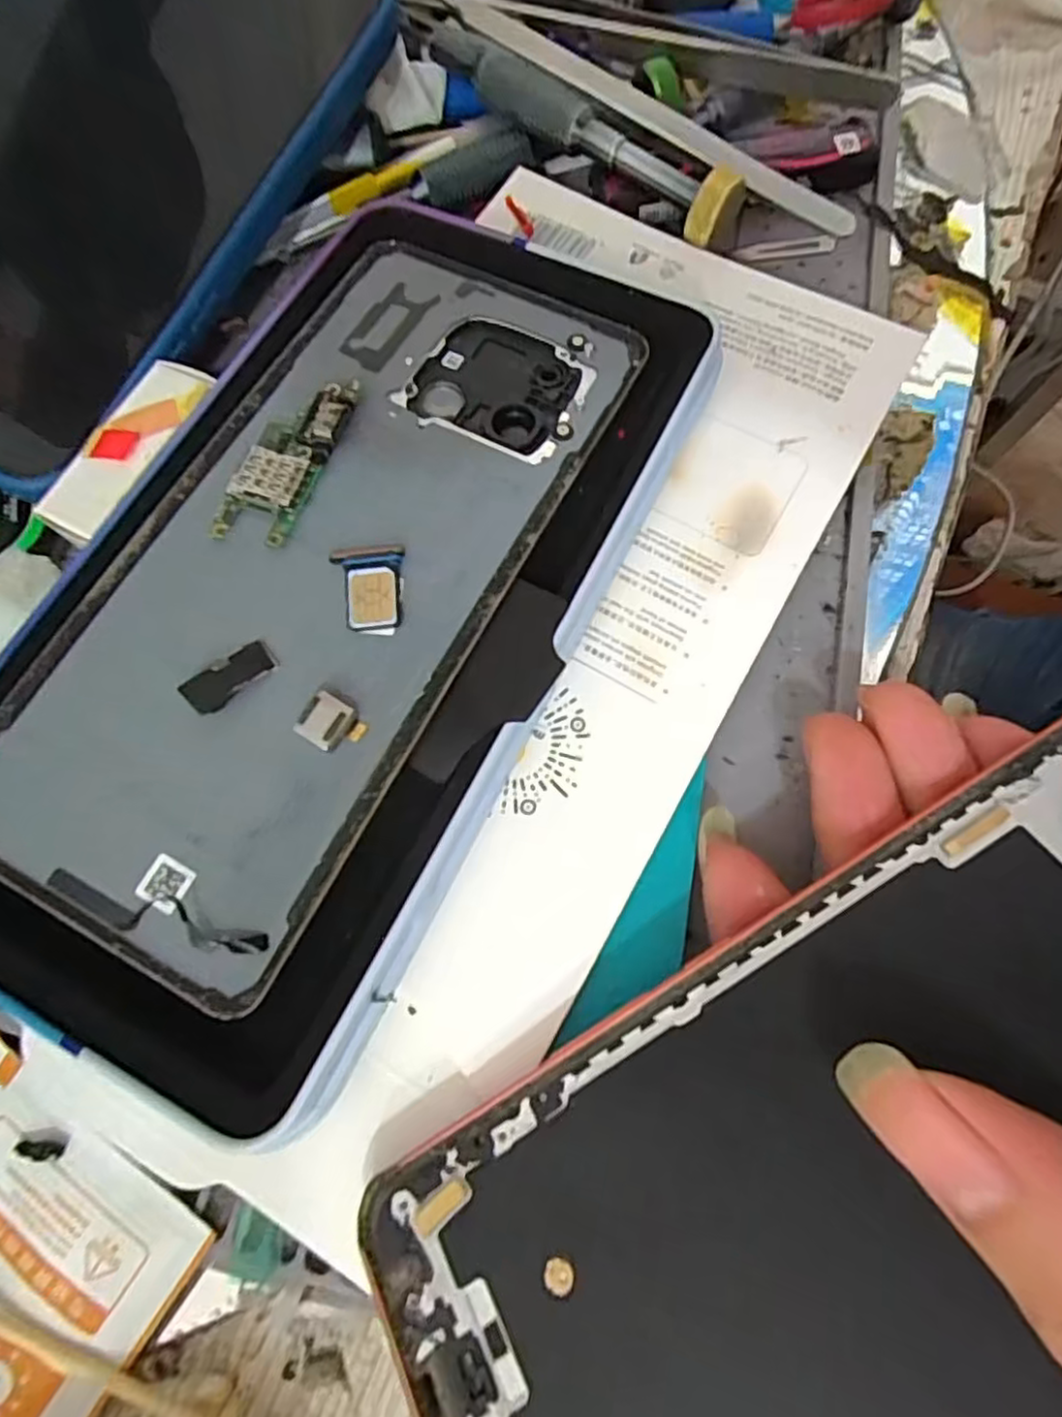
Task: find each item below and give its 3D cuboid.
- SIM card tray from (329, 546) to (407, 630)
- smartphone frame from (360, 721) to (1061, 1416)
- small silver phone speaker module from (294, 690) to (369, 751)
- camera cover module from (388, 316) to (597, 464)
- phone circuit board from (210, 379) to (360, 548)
[{"bbox_3d":[-0.032,-0.024,0.132,0.014,0.004,0.018,-7,71,-1],"label":"SIM card tray"},{"bbox_3d":[0.057,0.064,0.097,0.161,0.004,0.073,-31,61,-5],"label":"smartphone frame"},{"bbox_3d":[-0.037,0.003,0.124,0.012,0.004,0.009,33,75,12],"label":"small silver phone speaker module"},{"bbox_3d":[-0.007,-0.074,0.152,0.039,0.004,0.034,20,73,8],"label":"camera cover module"},{"bbox_3d":[-0.051,-0.053,0.142,0.015,0.004,0.041,19,73,8],"label":"phone circuit board"}]

